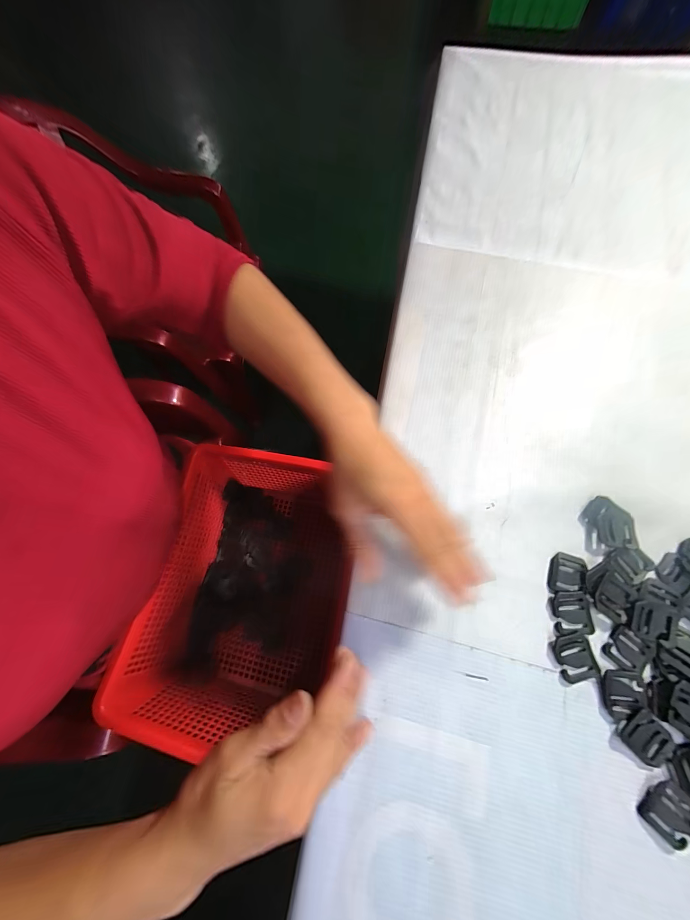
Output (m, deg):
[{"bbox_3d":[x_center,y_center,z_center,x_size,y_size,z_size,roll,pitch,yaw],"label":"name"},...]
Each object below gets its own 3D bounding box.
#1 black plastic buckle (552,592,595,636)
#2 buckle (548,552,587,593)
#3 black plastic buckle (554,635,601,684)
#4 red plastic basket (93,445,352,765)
[{"bbox_3d":[0.195,0.131,0.266,0.030,0.004,0.033,-2,72,0],"label":"black plastic buckle"},{"bbox_3d":[0.198,0.101,0.276,0.030,0.004,0.034,13,73,5],"label":"buckle"},{"bbox_3d":[0.191,0.164,0.257,0.030,0.004,0.033,-9,73,-2],"label":"black plastic buckle"},{"bbox_3d":[-0.118,0.148,0.385,0.200,0.111,0.308,14,77,4],"label":"red plastic basket"}]

